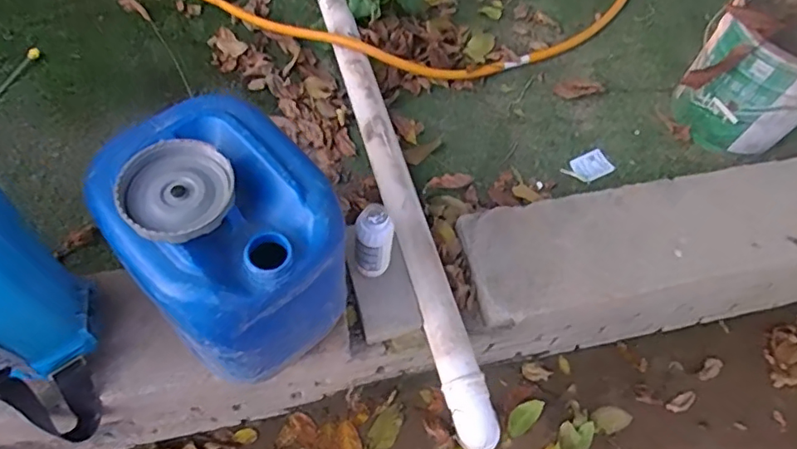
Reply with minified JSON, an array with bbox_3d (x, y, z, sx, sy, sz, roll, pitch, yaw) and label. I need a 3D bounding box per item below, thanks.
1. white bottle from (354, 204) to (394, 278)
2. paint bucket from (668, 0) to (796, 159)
[{"bbox_3d":[-0.044,0.038,1.028,0.064,0.211,0.064,6,60,-2],"label":"white bottle"},{"bbox_3d":[0.861,-0.365,1.316,0.294,0.320,0.294,2,60,-4],"label":"paint bucket"}]

